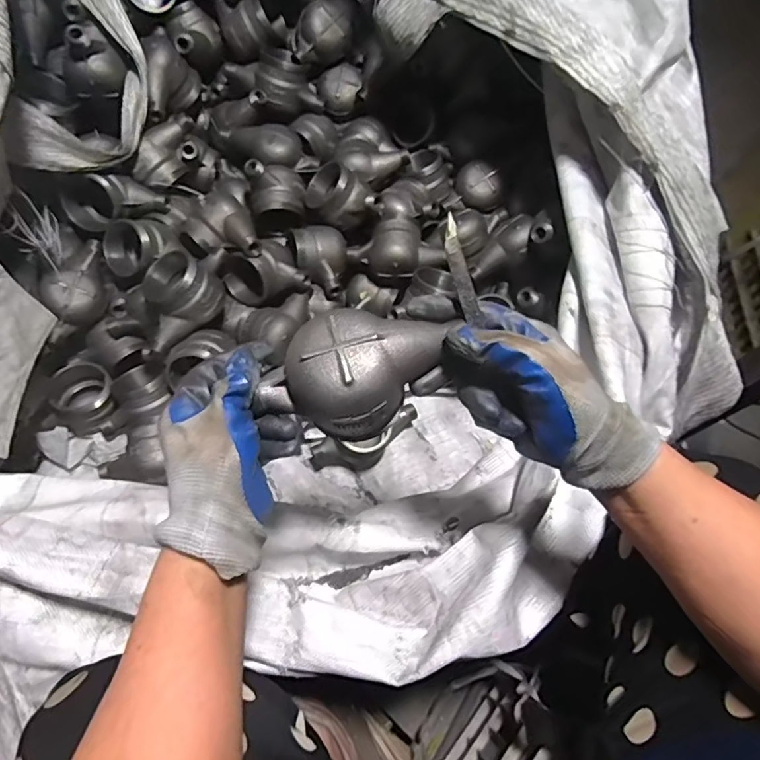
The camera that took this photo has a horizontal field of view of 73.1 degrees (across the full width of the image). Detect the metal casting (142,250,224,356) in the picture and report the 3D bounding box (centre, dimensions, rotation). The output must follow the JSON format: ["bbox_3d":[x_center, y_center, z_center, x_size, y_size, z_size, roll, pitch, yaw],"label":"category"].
[{"bbox_3d":[-0.272,-0.108,0.682,0.117,0.092,0.078,-34,40,4],"label":"metal casting"}]

